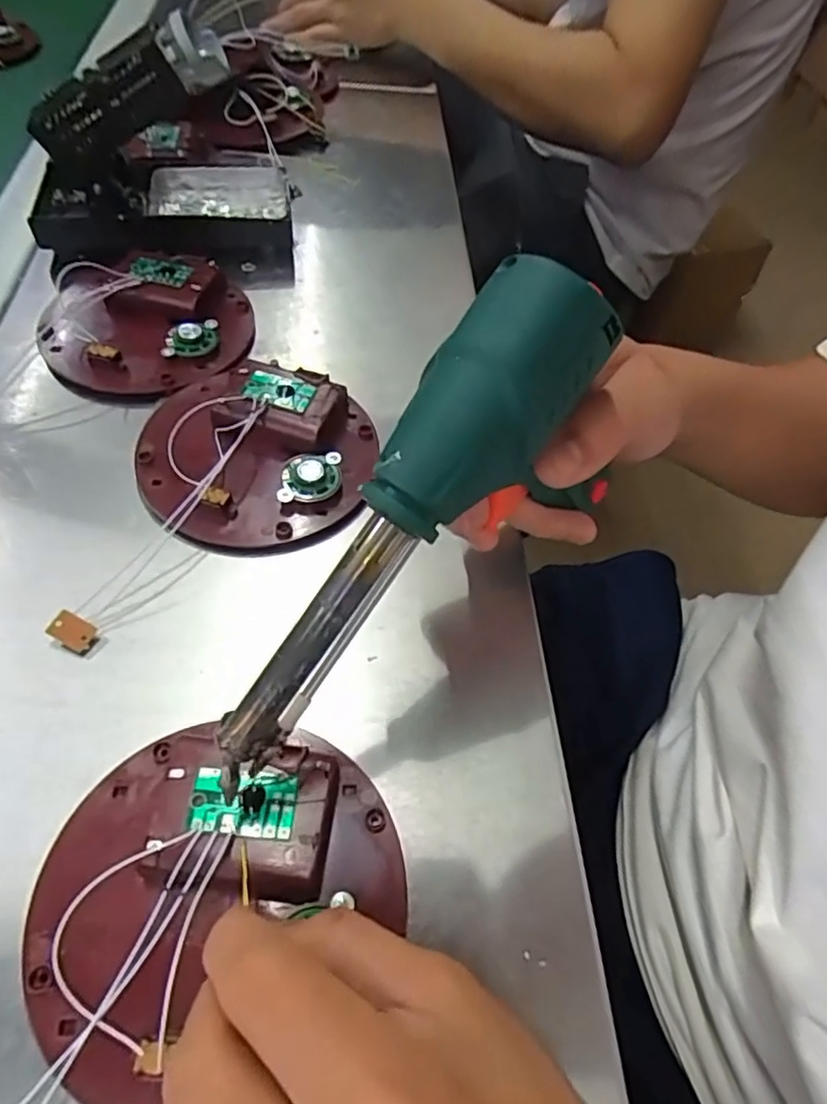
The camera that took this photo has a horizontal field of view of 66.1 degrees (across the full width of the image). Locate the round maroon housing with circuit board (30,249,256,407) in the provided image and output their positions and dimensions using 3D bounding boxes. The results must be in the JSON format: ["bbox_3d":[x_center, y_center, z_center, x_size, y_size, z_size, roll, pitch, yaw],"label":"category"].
[{"bbox_3d":[-0.160,-0.142,0.376,0.117,0.021,0.117,2,55,-2],"label":"round maroon housing with circuit board"}]

